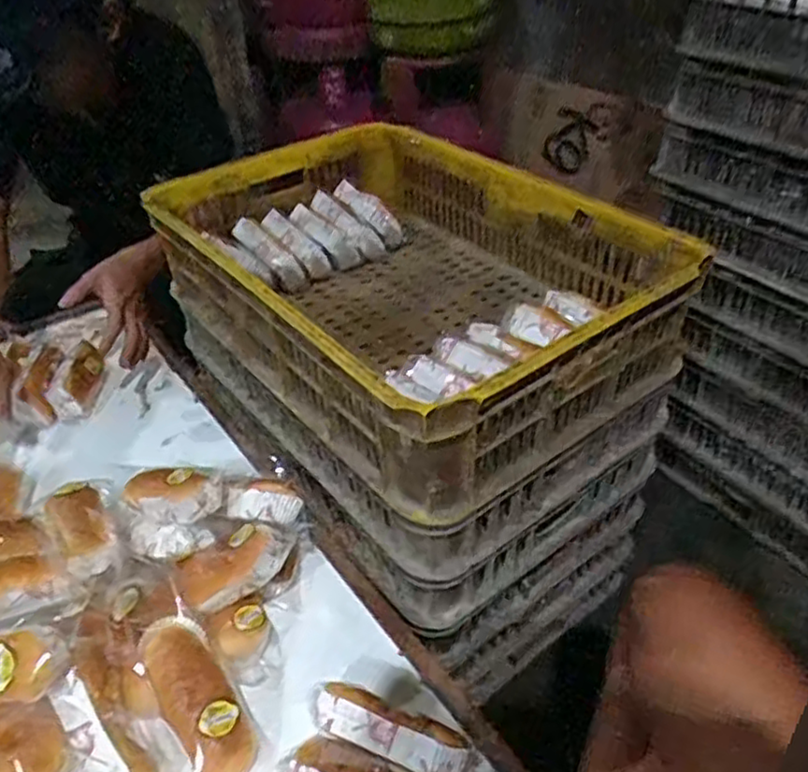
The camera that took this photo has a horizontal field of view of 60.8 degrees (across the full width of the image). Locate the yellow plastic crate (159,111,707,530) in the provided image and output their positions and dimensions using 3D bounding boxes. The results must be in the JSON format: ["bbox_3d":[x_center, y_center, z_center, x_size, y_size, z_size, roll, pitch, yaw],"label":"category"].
[{"bbox_3d":[-0.014,-0.154,0.870,0.431,0.155,0.641,-28,46,-28],"label":"yellow plastic crate"}]

